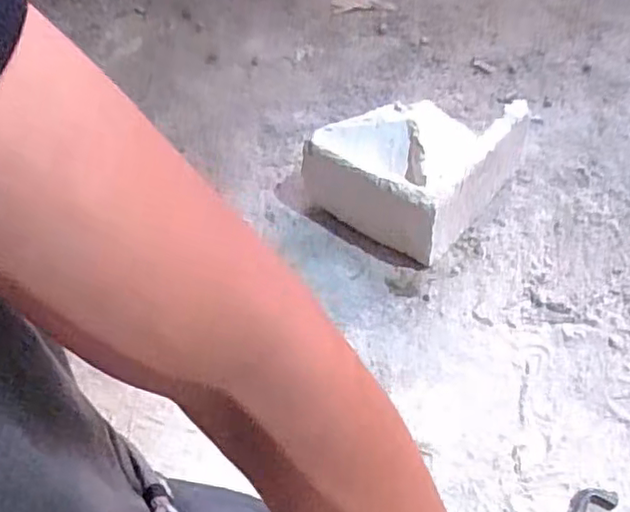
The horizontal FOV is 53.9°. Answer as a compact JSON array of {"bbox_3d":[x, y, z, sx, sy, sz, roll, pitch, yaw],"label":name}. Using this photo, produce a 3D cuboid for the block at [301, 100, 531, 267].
[{"bbox_3d":[0.120,-0.115,0.724,0.176,0.113,0.208,29,61,24],"label":"block"}]

